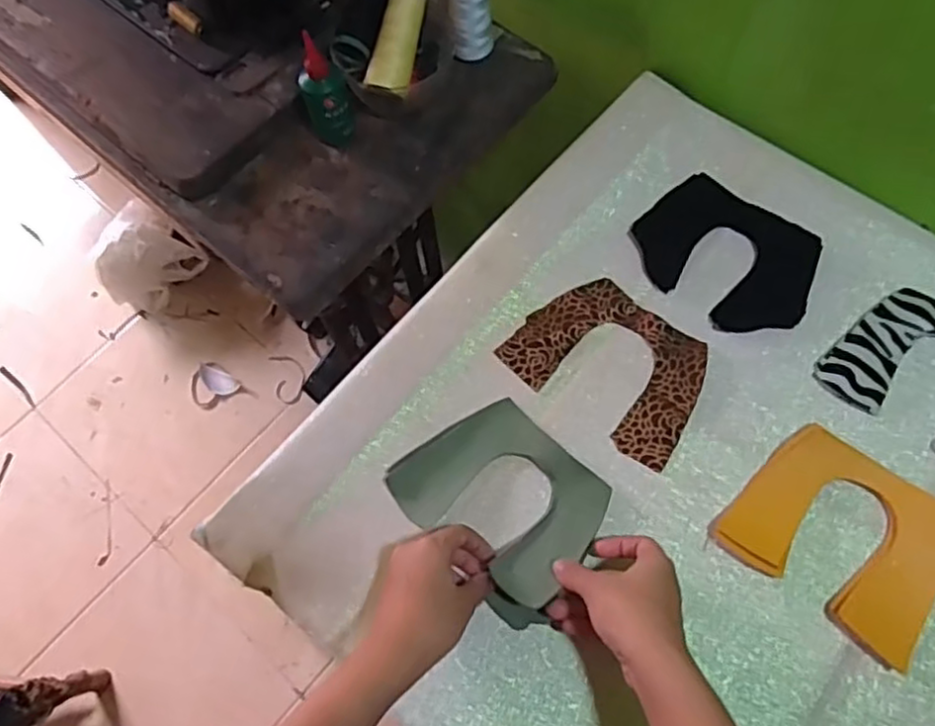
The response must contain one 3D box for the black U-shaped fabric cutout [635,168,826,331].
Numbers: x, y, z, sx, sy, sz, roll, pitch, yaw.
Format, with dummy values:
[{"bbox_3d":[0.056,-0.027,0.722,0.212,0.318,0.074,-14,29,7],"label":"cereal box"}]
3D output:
[{"bbox_3d":[0.231,-0.096,0.620,0.158,0.006,0.120,39,77,16],"label":"black U-shaped fabric cutout"}]

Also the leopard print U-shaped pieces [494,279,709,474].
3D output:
[{"bbox_3d":[0.124,-0.002,0.590,0.160,0.004,0.117,36,74,16],"label":"leopard print U-shaped pieces"}]

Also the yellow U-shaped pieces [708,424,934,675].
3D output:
[{"bbox_3d":[0.281,0.125,0.514,0.149,0.016,0.126,36,74,16],"label":"yellow U-shaped pieces"}]

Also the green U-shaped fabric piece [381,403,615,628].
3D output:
[{"bbox_3d":[0.029,0.102,0.540,0.156,0.040,0.127,42,76,18],"label":"green U-shaped fabric piece"}]

